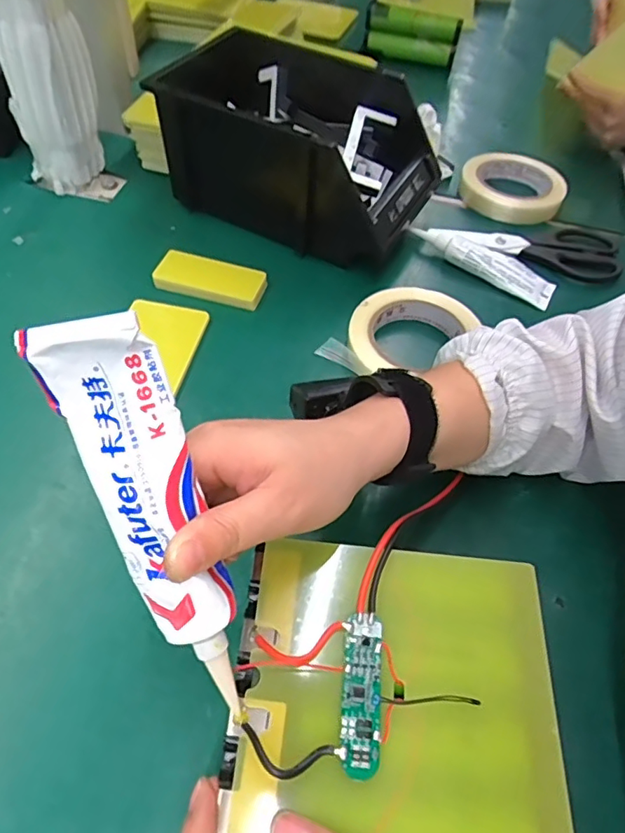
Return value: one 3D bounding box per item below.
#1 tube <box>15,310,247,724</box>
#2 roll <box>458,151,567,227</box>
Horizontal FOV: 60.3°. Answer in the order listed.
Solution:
[{"bbox_3d":[-0.058,0.046,0.210,0.040,0.026,0.172,-20,103,-16],"label":"tube"},{"bbox_3d":[0.223,-0.262,0.607,0.110,0.022,0.110,1,55,-2],"label":"roll"}]

